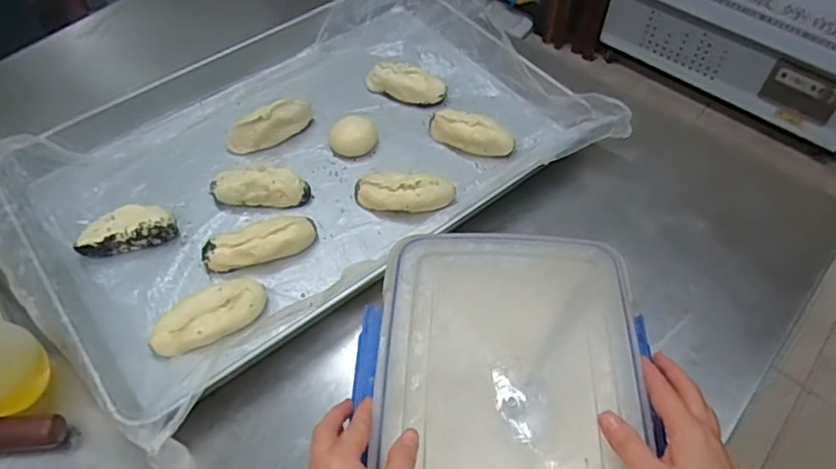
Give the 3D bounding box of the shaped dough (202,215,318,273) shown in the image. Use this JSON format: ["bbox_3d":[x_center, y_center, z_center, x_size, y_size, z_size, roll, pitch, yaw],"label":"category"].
[{"bbox_3d":[-0.168,0.011,0.647,0.119,0.030,0.045,-15,55,-10],"label":"shaped dough"}]

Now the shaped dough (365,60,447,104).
[{"bbox_3d":[-0.017,-0.199,0.795,0.106,0.029,0.039,21,57,15],"label":"shaped dough"}]

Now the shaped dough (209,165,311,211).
[{"bbox_3d":[-0.180,-0.054,0.691,0.107,0.032,0.040,1,54,1],"label":"shaped dough"}]

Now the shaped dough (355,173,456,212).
[{"bbox_3d":[-0.016,-0.046,0.682,0.110,0.033,0.039,6,54,4],"label":"shaped dough"}]

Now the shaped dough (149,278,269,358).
[{"bbox_3d":[-0.205,0.078,0.597,0.111,0.024,0.047,-23,57,-16],"label":"shaped dough"}]

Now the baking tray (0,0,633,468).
[{"bbox_3d":[-0.133,-0.097,0.720,0.637,0.060,0.450,-35,61,-22],"label":"baking tray"}]

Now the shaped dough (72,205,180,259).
[{"bbox_3d":[-0.316,-0.007,0.659,0.097,0.028,0.049,-16,56,-11],"label":"shaped dough"}]

